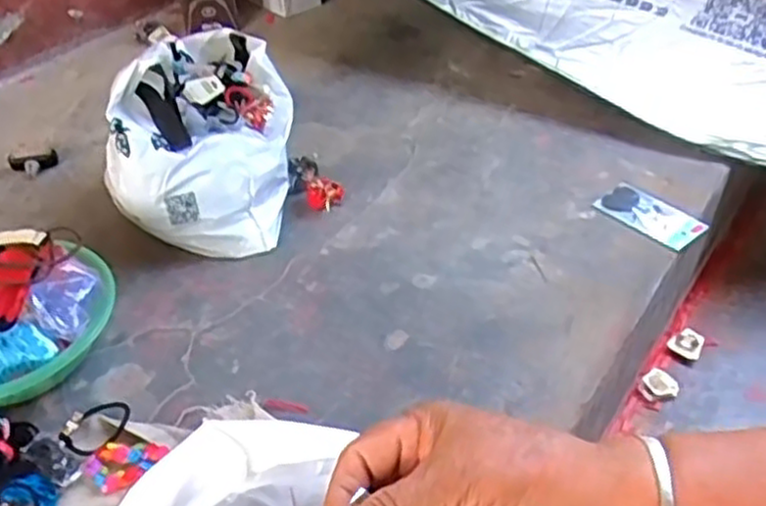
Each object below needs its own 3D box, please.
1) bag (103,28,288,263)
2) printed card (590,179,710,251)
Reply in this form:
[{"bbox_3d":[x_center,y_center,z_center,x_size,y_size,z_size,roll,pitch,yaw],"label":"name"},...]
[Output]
[{"bbox_3d":[-0.236,-0.173,1.019,0.204,0.194,0.323,1,40,4],"label":"bag"},{"bbox_3d":[0.365,-0.053,0.996,0.078,0.008,0.134,-29,47,-28],"label":"printed card"}]

